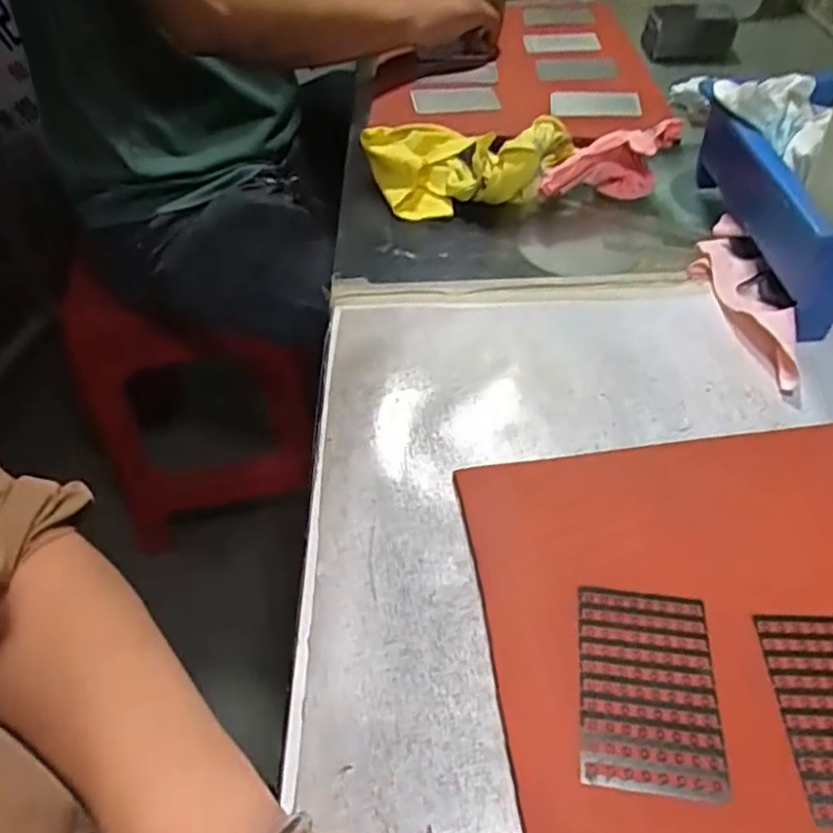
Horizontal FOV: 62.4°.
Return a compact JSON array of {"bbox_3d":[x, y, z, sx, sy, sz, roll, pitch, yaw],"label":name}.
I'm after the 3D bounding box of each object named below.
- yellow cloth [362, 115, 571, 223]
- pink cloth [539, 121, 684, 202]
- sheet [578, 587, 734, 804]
[{"bbox_3d":[0.041,-0.210,0.561,0.167,0.053,0.077,3,48,4],"label":"yellow cloth"},{"bbox_3d":[0.150,-0.199,0.553,0.107,0.068,0.030,-14,49,-10],"label":"pink cloth"},{"bbox_3d":[0.098,0.113,0.290,0.056,0.004,0.083,5,48,7],"label":"sheet"}]

